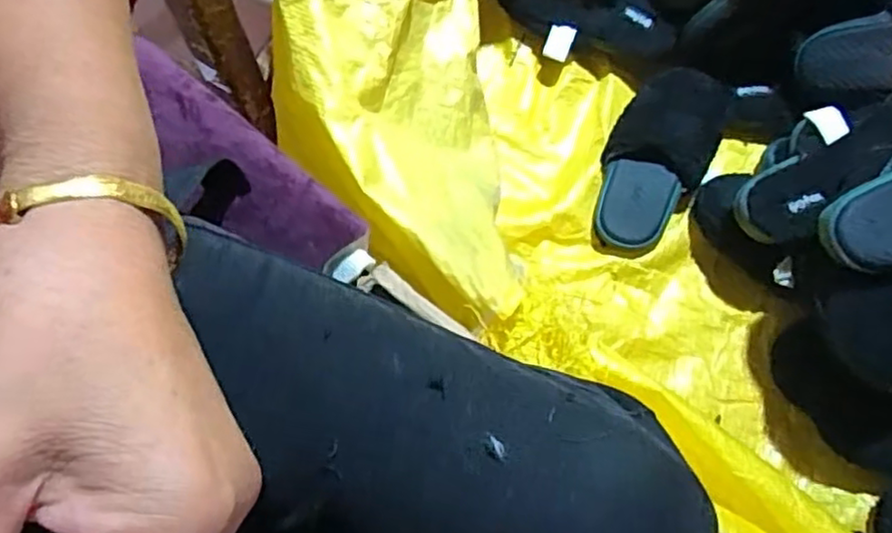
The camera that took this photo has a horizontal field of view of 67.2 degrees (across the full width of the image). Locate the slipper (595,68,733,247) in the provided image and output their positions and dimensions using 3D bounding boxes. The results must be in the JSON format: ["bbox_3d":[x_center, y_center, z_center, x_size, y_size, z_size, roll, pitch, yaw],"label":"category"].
[{"bbox_3d":[0.230,-0.123,0.732,0.102,0.056,0.212,28,73,7],"label":"slipper"}]

